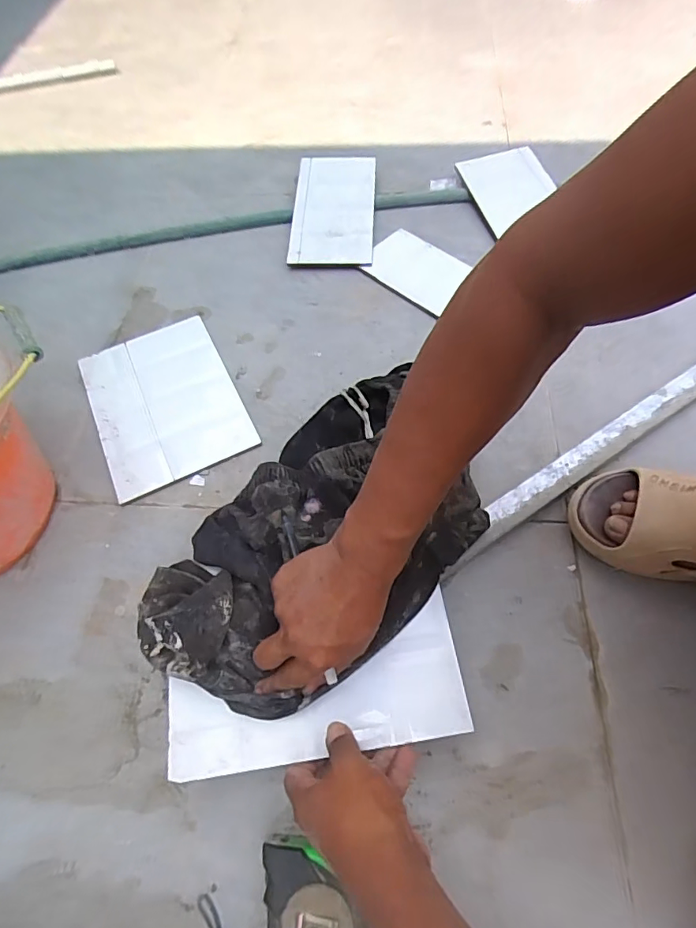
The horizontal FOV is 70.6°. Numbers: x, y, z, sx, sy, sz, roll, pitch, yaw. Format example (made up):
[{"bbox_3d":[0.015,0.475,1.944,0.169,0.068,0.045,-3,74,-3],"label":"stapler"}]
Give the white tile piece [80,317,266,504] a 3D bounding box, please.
[{"bbox_3d":[-0.240,-0.084,0.643,0.177,0.013,0.240,-24,63,-11],"label":"white tile piece"}]

